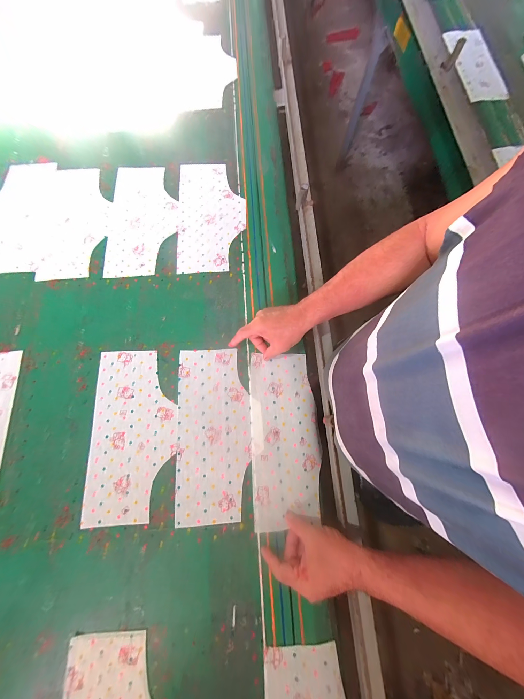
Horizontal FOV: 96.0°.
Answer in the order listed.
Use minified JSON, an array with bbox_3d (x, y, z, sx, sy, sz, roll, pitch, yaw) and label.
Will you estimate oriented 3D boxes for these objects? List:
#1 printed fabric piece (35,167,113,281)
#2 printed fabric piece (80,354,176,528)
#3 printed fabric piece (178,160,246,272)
[{"bbox_3d":[-0.465,-0.321,0.592,0.160,0.009,0.317,-2,77,1],"label":"printed fabric piece"},{"bbox_3d":[-0.253,0.160,0.466,0.163,0.006,0.319,-2,76,0],"label":"printed fabric piece"},{"bbox_3d":[-0.127,-0.339,0.592,0.165,0.009,0.320,-2,76,0],"label":"printed fabric piece"}]

